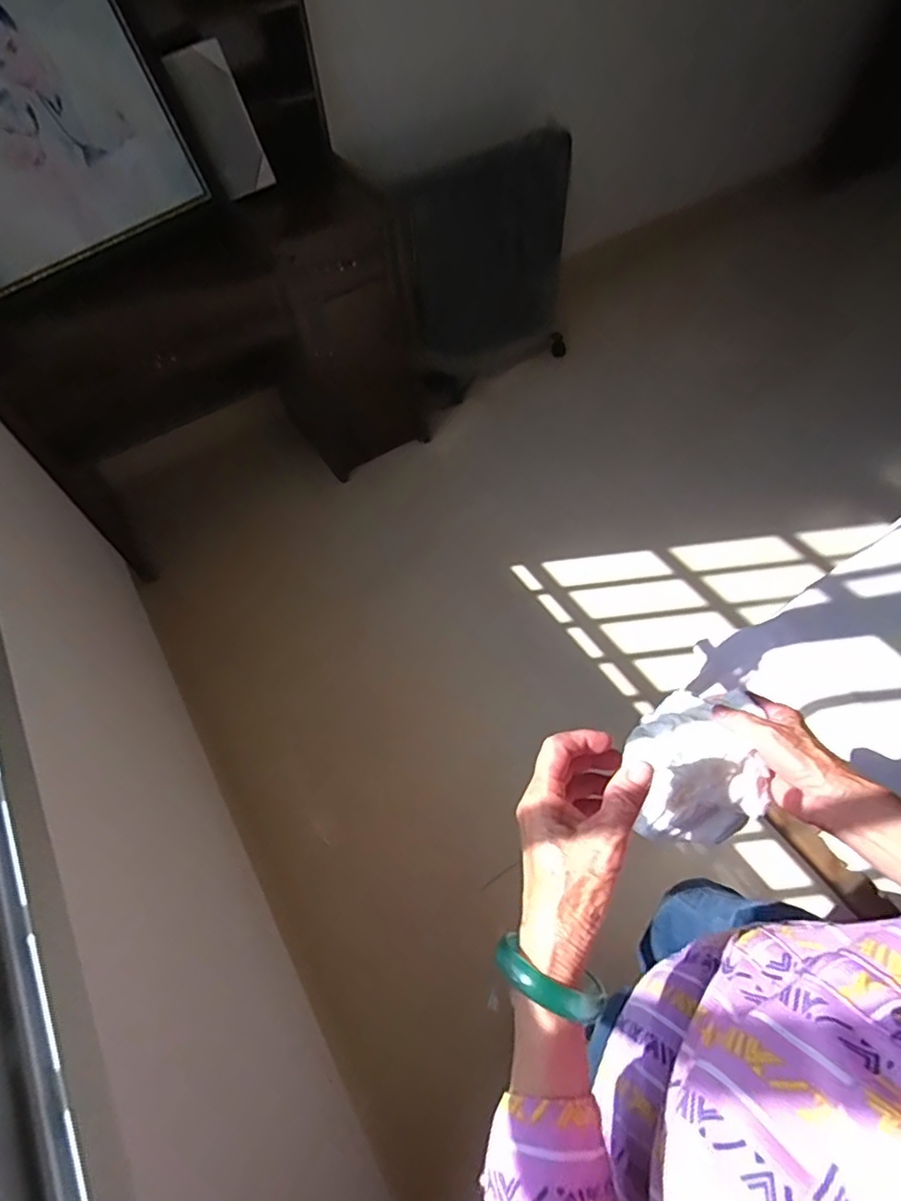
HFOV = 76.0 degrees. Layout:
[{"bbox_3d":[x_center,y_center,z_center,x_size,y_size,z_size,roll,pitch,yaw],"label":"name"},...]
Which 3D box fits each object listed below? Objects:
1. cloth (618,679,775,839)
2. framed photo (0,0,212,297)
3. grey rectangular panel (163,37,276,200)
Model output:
[{"bbox_3d":[0.213,0.137,0.514,0.095,0.078,0.134,-1,58,4],"label":"cloth"},{"bbox_3d":[-0.788,-0.886,1.086,0.493,0.403,0.034,-32,49,-9],"label":"framed photo"},{"bbox_3d":[-0.491,-1.036,1.254,0.118,0.252,0.021,-33,46,-10],"label":"grey rectangular panel"}]

